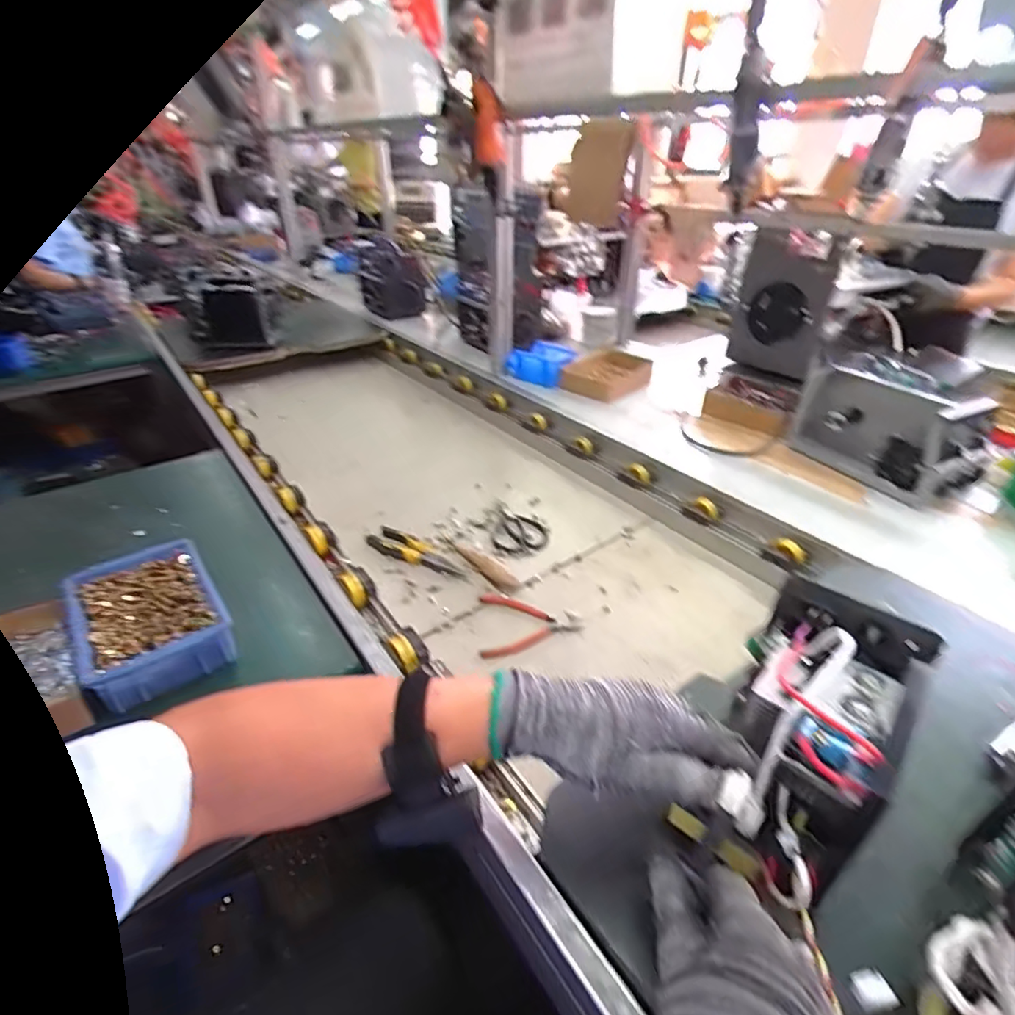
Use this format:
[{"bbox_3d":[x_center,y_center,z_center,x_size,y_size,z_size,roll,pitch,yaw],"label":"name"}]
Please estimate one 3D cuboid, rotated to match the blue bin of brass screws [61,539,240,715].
[{"bbox_3d":[-0.400,0.126,0.605,0.141,0.057,0.206,-25,41,-33],"label":"blue bin of brass screws"}]

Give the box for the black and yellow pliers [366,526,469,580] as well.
[{"bbox_3d":[-0.148,0.069,0.887,0.198,0.028,0.061,20,38,27],"label":"black and yellow pliers"}]

